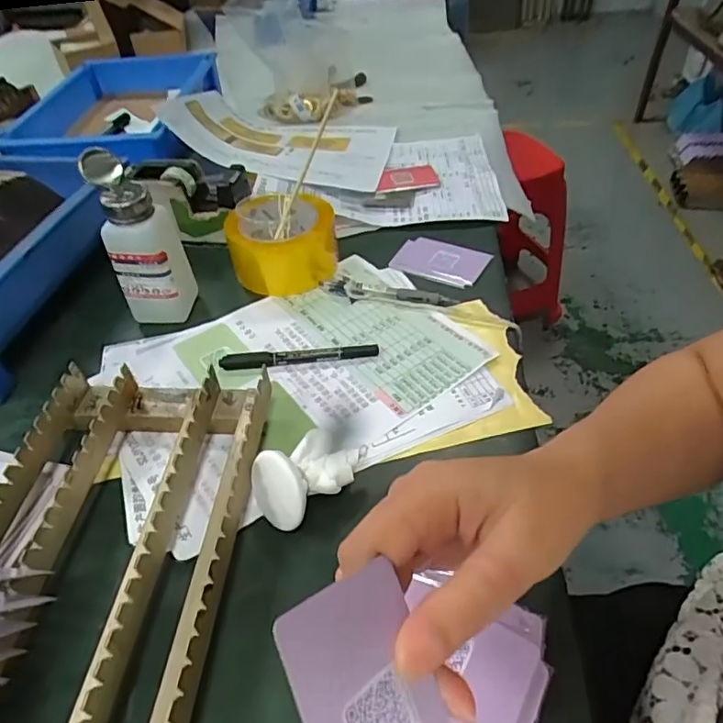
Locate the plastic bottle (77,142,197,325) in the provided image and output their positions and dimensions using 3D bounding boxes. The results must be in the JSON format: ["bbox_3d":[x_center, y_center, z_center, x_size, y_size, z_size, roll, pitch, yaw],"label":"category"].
[{"bbox_3d":[-0.197,-0.107,0.494,0.064,0.147,0.061,-17,47,-13],"label":"plastic bottle"}]

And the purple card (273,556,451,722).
[{"bbox_3d":[0.007,0.109,0.164,0.052,0.004,0.083,-8,74,-49],"label":"purple card"}]

